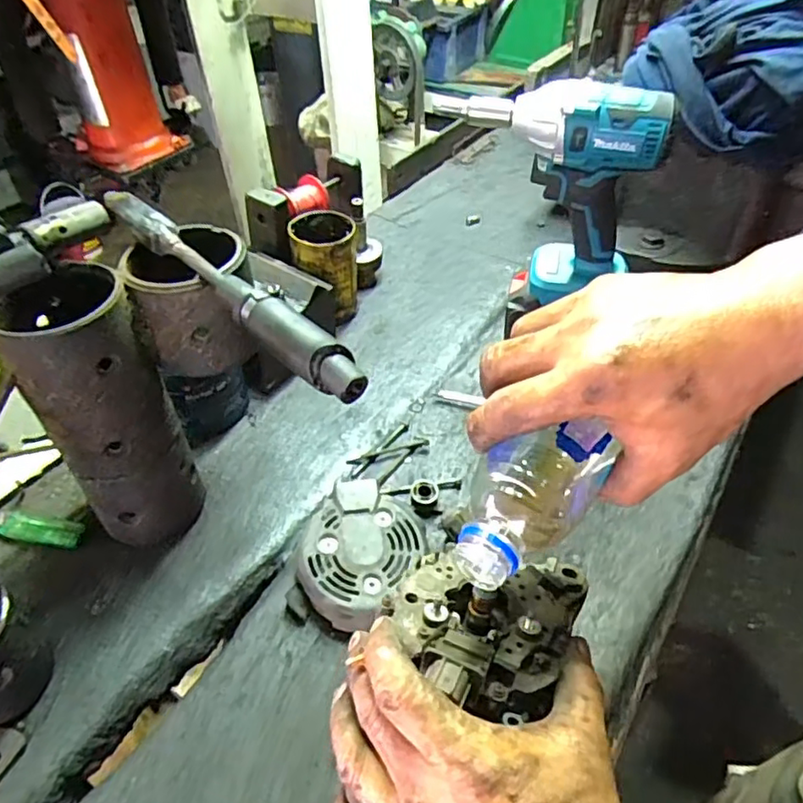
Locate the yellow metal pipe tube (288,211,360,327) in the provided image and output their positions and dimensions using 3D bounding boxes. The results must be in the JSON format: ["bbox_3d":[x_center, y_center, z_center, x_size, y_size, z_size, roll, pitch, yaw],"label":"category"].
[{"bbox_3d":[-0.090,-0.154,0.730,0.075,0.117,0.074,-2,44,2],"label":"yellow metal pipe tube"}]

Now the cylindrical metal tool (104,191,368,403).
[{"bbox_3d":[-0.115,-0.078,0.397,0.026,0.035,0.257,-35,53,-29],"label":"cylindrical metal tool"}]

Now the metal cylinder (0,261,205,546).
[{"bbox_3d":[-0.224,0.013,0.485,0.086,0.226,0.096,-19,46,-15],"label":"metal cylinder"}]

